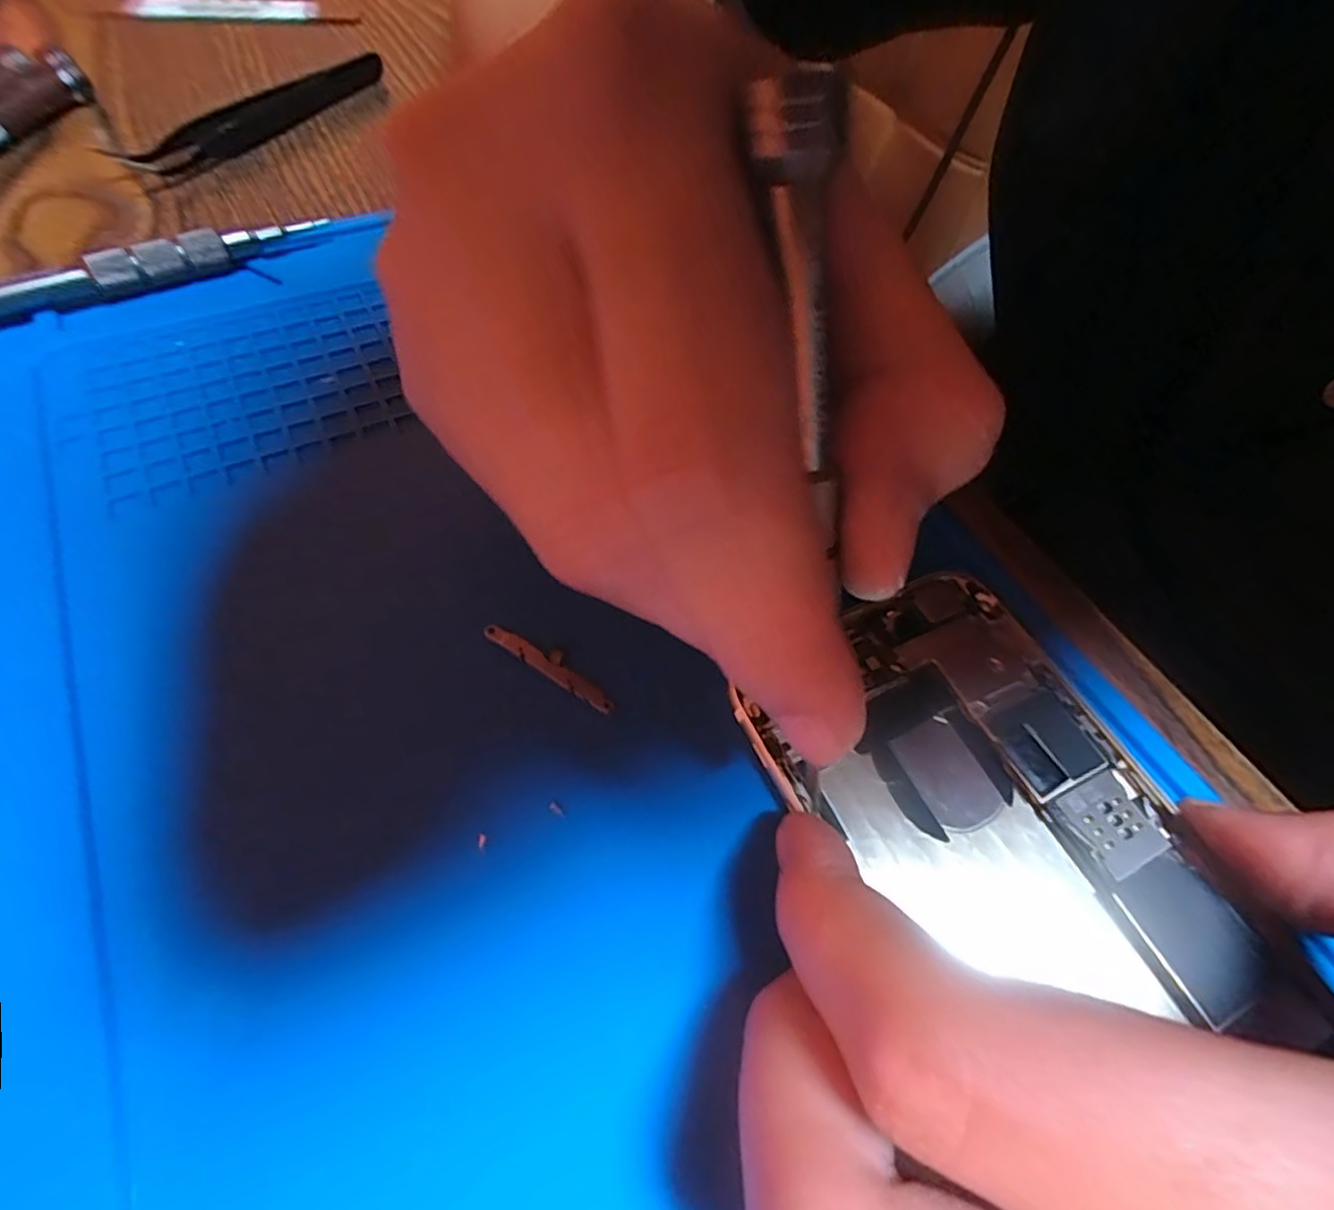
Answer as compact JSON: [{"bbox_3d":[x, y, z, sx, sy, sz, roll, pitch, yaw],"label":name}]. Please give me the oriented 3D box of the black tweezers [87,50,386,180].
[{"bbox_3d":[-0.147,-0.184,0.232,0.019,0.010,0.113,30,62,13],"label":"black tweezers"}]

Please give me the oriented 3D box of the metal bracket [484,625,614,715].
[{"bbox_3d":[-0.024,0.013,0.129,0.031,0.004,0.005,30,62,13],"label":"metal bracket"}]

